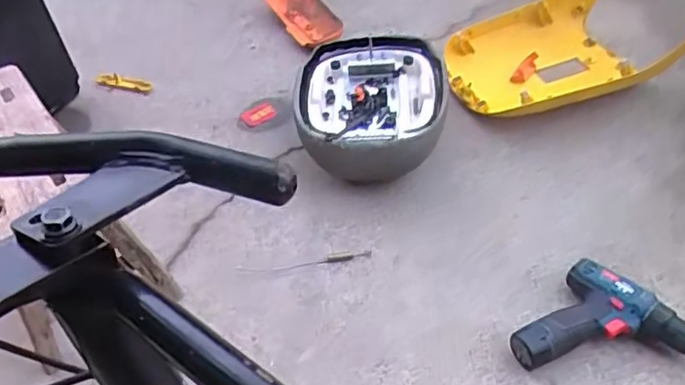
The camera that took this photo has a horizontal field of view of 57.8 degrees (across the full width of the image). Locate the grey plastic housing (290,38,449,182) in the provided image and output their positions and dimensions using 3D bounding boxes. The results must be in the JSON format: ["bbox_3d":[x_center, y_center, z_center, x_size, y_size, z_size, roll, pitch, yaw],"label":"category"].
[{"bbox_3d":[0.060,-0.166,1.194,0.278,0.107,0.377,-5,46,4],"label":"grey plastic housing"}]

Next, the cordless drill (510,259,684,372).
[{"bbox_3d":[0.337,0.190,0.808,0.182,0.057,0.180,-33,50,-23],"label":"cordless drill"}]

